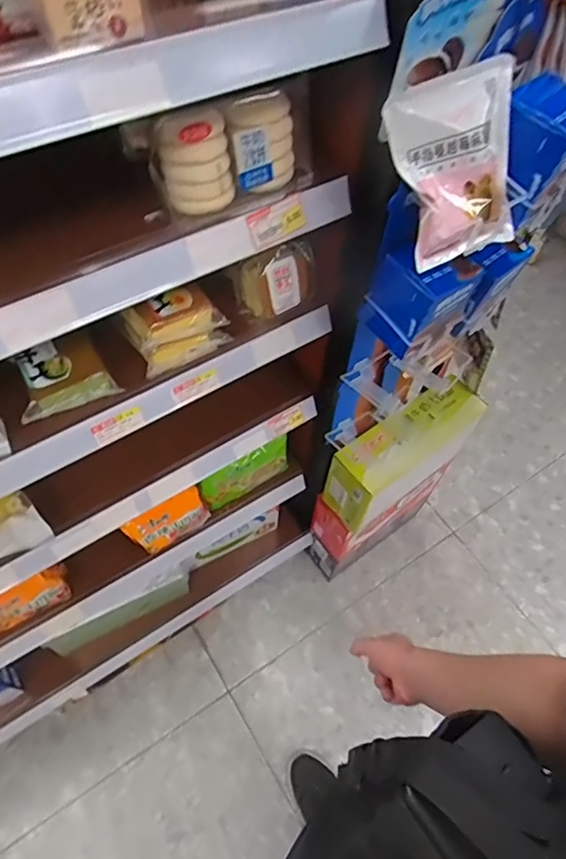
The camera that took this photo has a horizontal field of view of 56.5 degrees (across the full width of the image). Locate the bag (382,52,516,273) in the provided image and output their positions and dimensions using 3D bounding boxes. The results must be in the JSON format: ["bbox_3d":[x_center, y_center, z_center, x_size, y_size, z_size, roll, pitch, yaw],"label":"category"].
[{"bbox_3d":[0.173,-0.259,0.519,0.138,0.165,0.029,-21,18,-11],"label":"bag"}]

